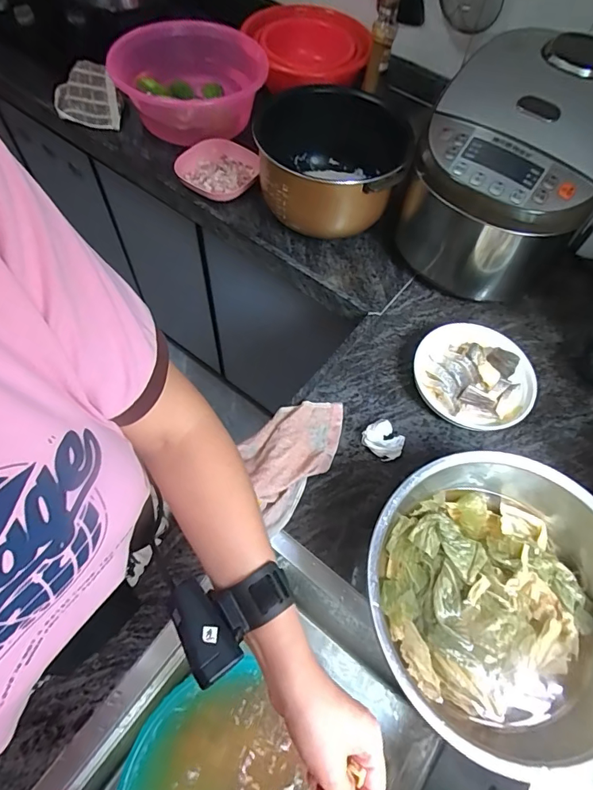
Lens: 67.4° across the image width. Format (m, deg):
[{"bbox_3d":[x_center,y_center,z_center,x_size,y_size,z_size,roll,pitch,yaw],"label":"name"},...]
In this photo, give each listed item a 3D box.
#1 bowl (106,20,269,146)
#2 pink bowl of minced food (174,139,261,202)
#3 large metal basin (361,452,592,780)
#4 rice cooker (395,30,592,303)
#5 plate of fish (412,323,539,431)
[{"bbox_3d":[-0.215,-0.609,0.874,0.266,0.109,0.241,18,61,6],"label":"bowl"},{"bbox_3d":[-0.145,-0.419,0.827,0.138,0.027,0.138,36,64,15],"label":"pink bowl of minced food"},{"bbox_3d":[0.222,0.206,0.474,0.305,0.108,0.261,-10,62,-10],"label":"large metal basin"},{"bbox_3d":[0.311,-0.317,0.668,0.243,0.274,0.281,39,65,16],"label":"rice cooker"},{"bbox_3d":[0.254,-0.026,0.642,0.164,0.037,0.153,2,61,-3],"label":"plate of fish"}]

